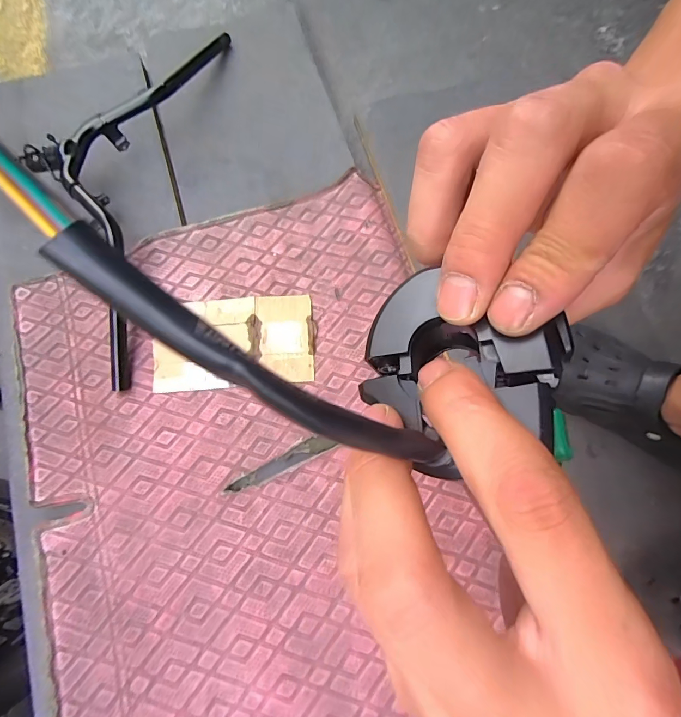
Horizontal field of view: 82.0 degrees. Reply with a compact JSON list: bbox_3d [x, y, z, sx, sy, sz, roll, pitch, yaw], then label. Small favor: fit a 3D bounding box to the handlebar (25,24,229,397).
[{"bbox_3d":[-0.369,-0.282,0.607,0.237,0.068,0.628,9,74,2],"label":"handlebar"}]

